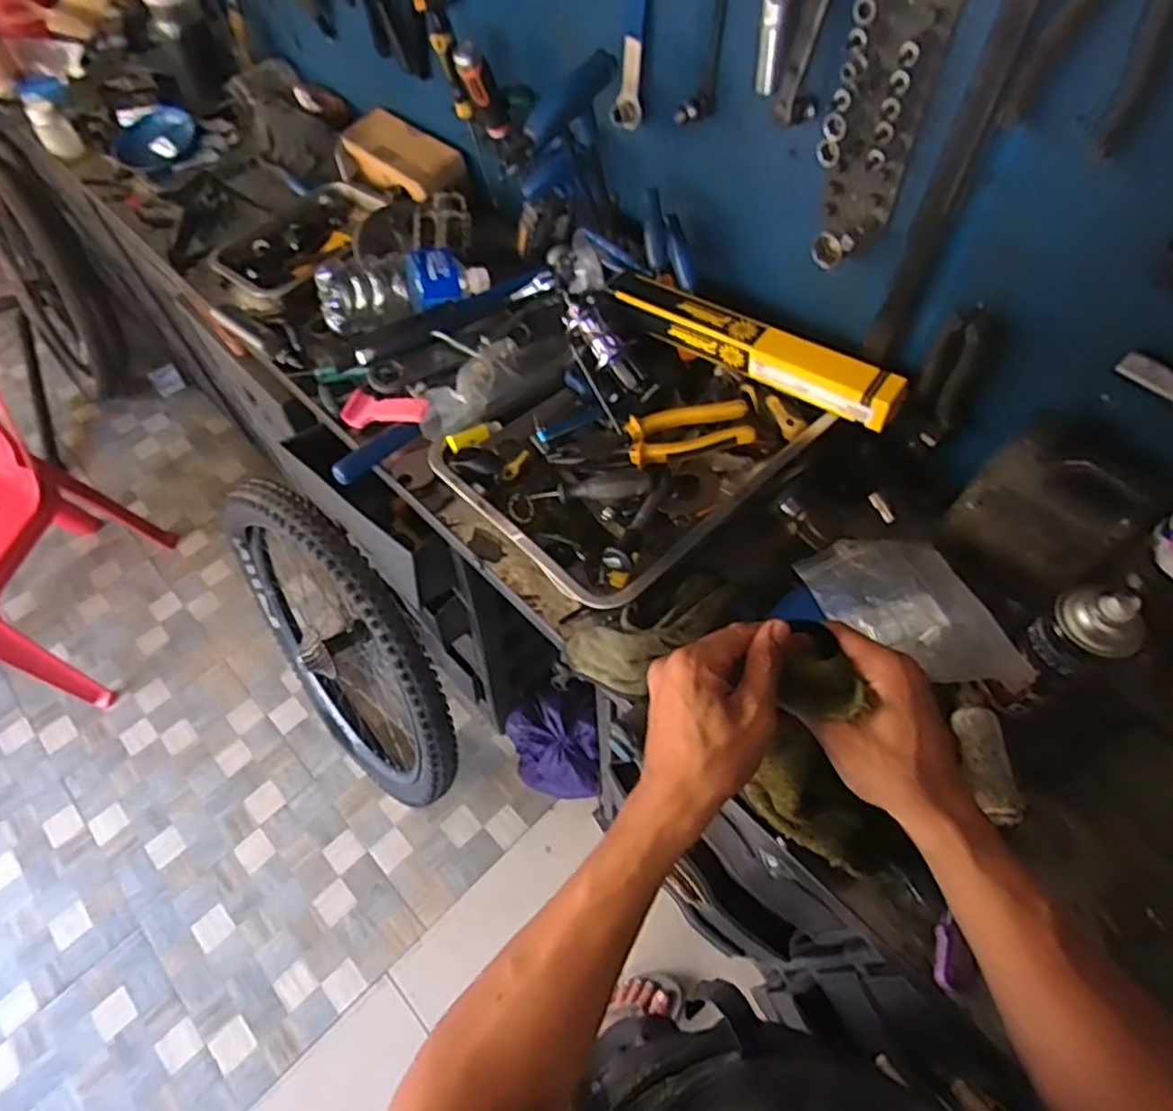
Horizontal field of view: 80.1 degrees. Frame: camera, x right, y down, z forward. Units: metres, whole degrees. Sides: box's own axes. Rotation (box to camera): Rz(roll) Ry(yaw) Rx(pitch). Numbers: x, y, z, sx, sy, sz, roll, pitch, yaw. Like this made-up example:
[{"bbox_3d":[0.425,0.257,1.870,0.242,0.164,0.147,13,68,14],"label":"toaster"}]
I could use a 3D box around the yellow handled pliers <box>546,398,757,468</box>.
[{"bbox_3d":[0.066,-0.118,0.728,0.205,0.037,0.066,-11,57,8],"label":"yellow handled pliers"}]

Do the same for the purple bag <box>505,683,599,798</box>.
[{"bbox_3d":[-0.067,0.387,1.405,0.180,0.231,0.181,-4,58,0],"label":"purple bag"}]

